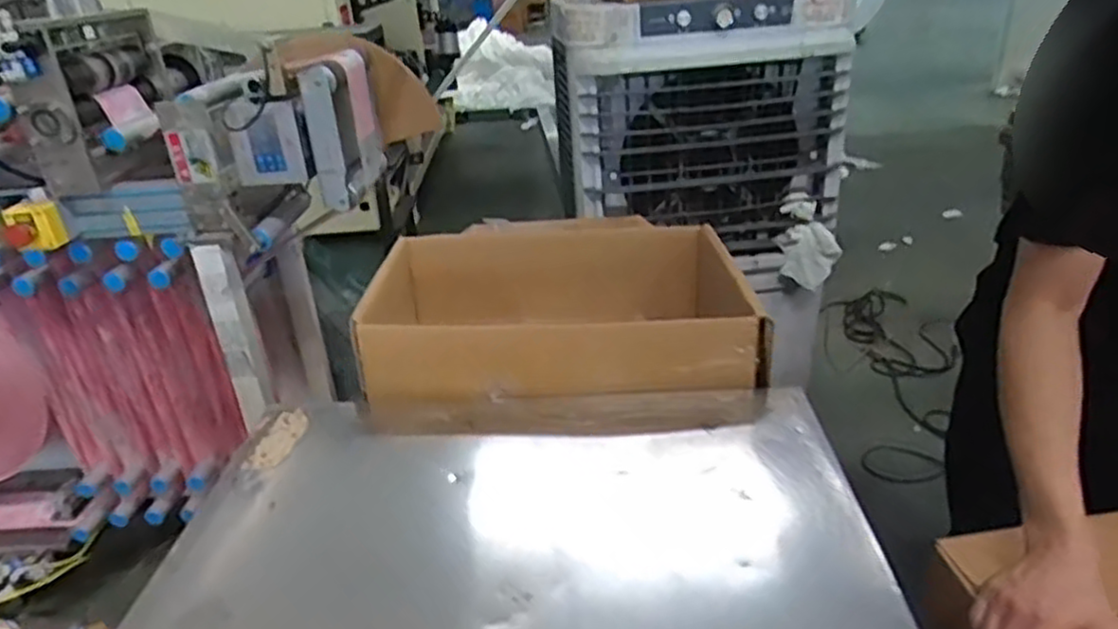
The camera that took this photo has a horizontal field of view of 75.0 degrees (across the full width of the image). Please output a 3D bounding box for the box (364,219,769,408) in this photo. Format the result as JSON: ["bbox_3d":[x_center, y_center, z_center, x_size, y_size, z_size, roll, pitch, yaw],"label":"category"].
[{"bbox_3d":[-0.008,0.009,1.114,0.554,0.146,0.439,-4,27,0],"label":"box"}]

